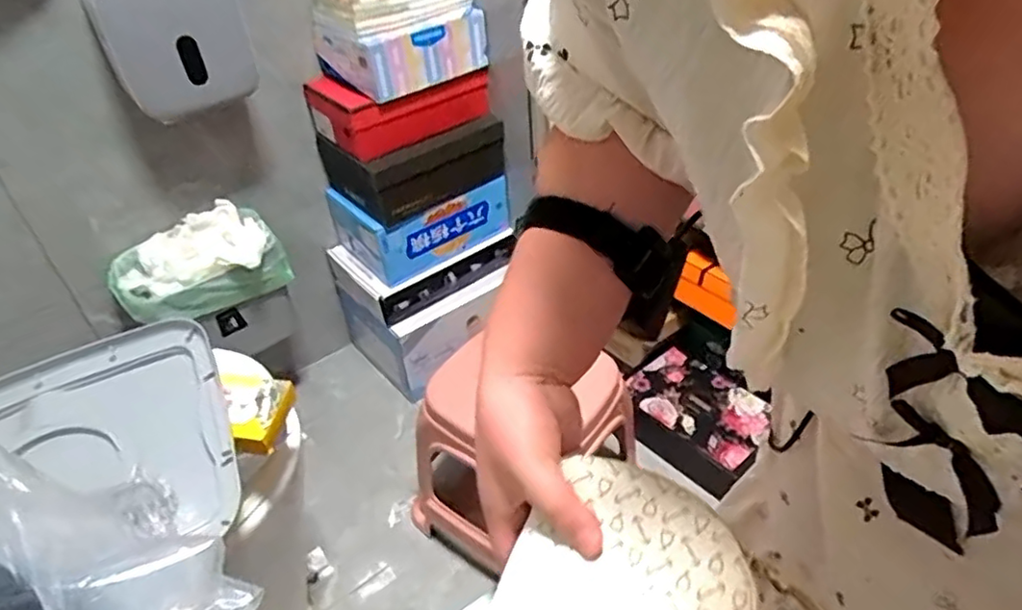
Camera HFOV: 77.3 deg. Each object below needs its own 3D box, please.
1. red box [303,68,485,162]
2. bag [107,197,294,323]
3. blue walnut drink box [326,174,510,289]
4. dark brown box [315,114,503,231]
[{"bbox_3d":[-0.236,-0.385,1.226,0.280,0.106,0.225,-30,45,-29],"label":"red box"},{"bbox_3d":[-0.530,-0.063,1.105,0.270,0.116,0.153,-31,46,-30],"label":"bag"},{"bbox_3d":[-0.201,-0.197,1.338,0.306,0.157,0.218,-29,45,-28],"label":"blue walnut drink box"},{"bbox_3d":[-0.220,-0.300,1.290,0.317,0.130,0.231,-29,45,-28],"label":"dark brown box"}]

